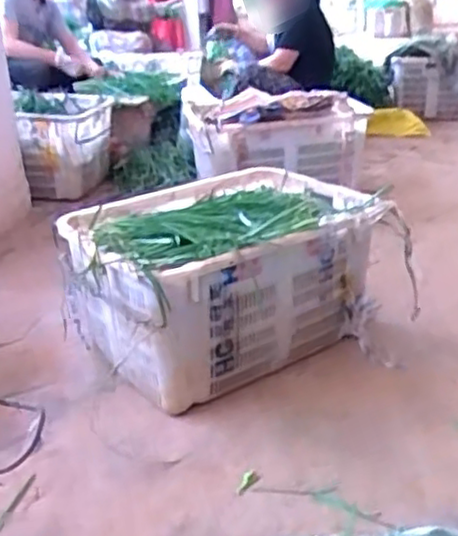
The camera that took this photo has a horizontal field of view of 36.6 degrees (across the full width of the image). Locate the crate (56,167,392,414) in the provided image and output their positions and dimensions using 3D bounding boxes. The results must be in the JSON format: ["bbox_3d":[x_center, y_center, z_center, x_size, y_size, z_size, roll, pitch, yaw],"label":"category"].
[{"bbox_3d":[-0.022,0.033,1.636,0.608,0.362,0.456,-18,28,-30],"label":"crate"}]

